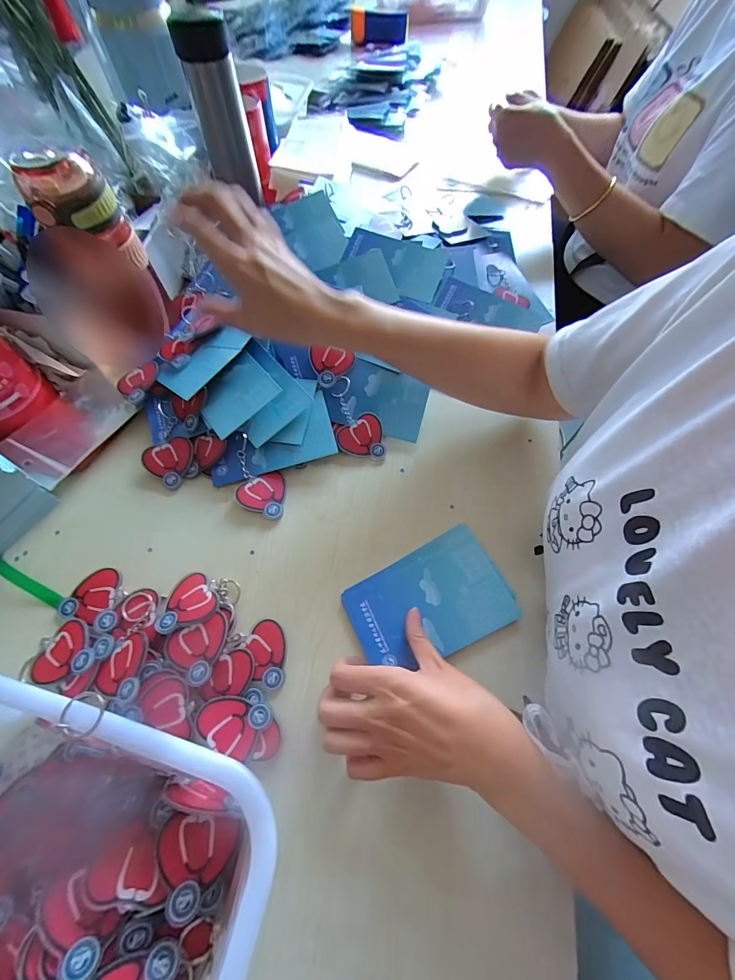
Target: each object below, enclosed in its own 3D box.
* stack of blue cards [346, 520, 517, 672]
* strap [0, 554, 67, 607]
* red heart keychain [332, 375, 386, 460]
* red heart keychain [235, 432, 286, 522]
[{"bbox_3d":[0.055,0.099,0.334,0.138,0.009,0.092,-24,66,-12],"label":"stack of blue cards"},{"bbox_3d":[-0.314,0.084,0.342,0.082,0.009,0.012,24,66,11],"label":"strap"},{"bbox_3d":[-0.010,-0.079,0.411,0.050,0.006,0.092,-5,80,-3],"label":"red heart keychain"},{"bbox_3d":[-0.111,-0.013,0.386,0.046,0.017,0.088,-4,63,-3],"label":"red heart keychain"}]

